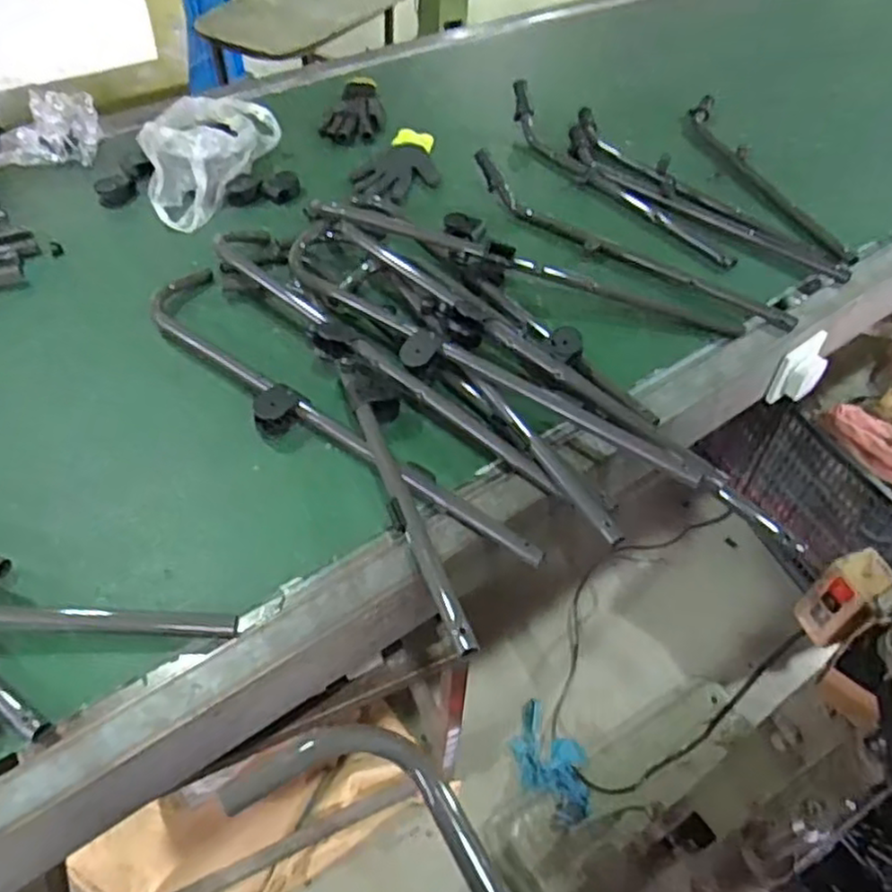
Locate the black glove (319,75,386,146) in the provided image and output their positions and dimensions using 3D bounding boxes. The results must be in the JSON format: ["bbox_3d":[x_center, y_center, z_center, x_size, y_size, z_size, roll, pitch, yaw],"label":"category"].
[{"bbox_3d":[-0.159,-0.646,1.331,0.105,0.023,0.267,7,49,4],"label":"black glove"}]

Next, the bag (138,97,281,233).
[{"bbox_3d":[-0.403,-0.474,1.139,0.153,0.082,0.288,16,50,12],"label":"bag"}]

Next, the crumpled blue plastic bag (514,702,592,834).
[{"bbox_3d":[0.199,0.607,1.349,0.108,0.074,0.268,-13,17,-13],"label":"crumpled blue plastic bag"}]

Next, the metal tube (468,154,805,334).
[{"bbox_3d":[0.259,-0.306,1.027,0.530,0.066,0.053,29,54,21],"label":"metal tube"}]

